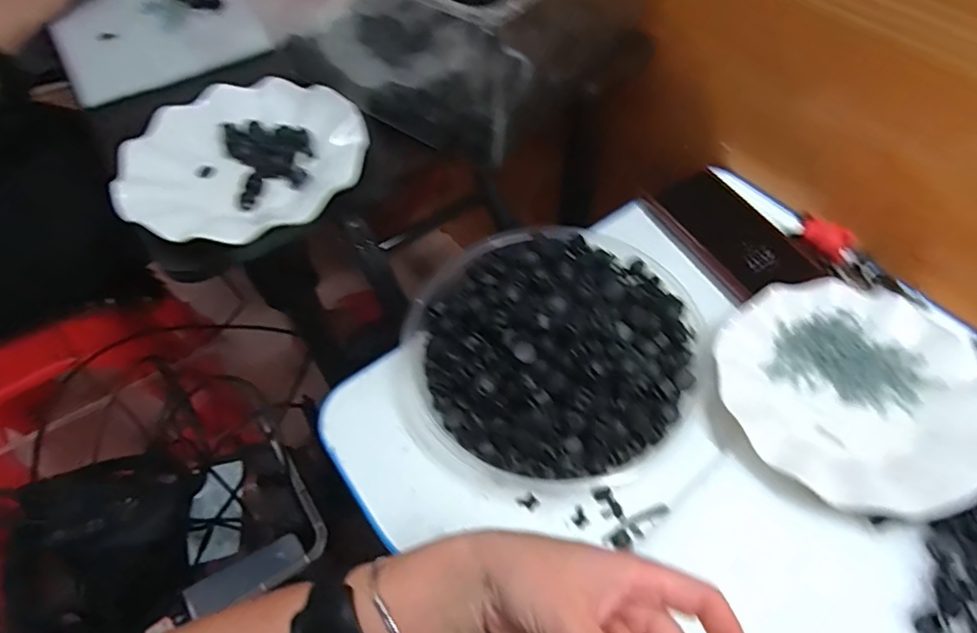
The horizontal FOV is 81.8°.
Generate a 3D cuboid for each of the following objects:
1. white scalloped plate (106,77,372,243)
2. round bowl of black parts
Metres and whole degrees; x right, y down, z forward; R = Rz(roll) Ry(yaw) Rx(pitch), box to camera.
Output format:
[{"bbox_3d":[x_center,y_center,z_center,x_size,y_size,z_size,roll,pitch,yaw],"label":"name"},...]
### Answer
[{"bbox_3d":[-0.194,-0.127,0.453,0.186,0.020,0.179,-1,56,1],"label":"white scalloped plate"},{"bbox_3d":[0.050,0.012,0.442,0.231,0.049,0.229,-1,56,1],"label":"round bowl of black parts"}]

